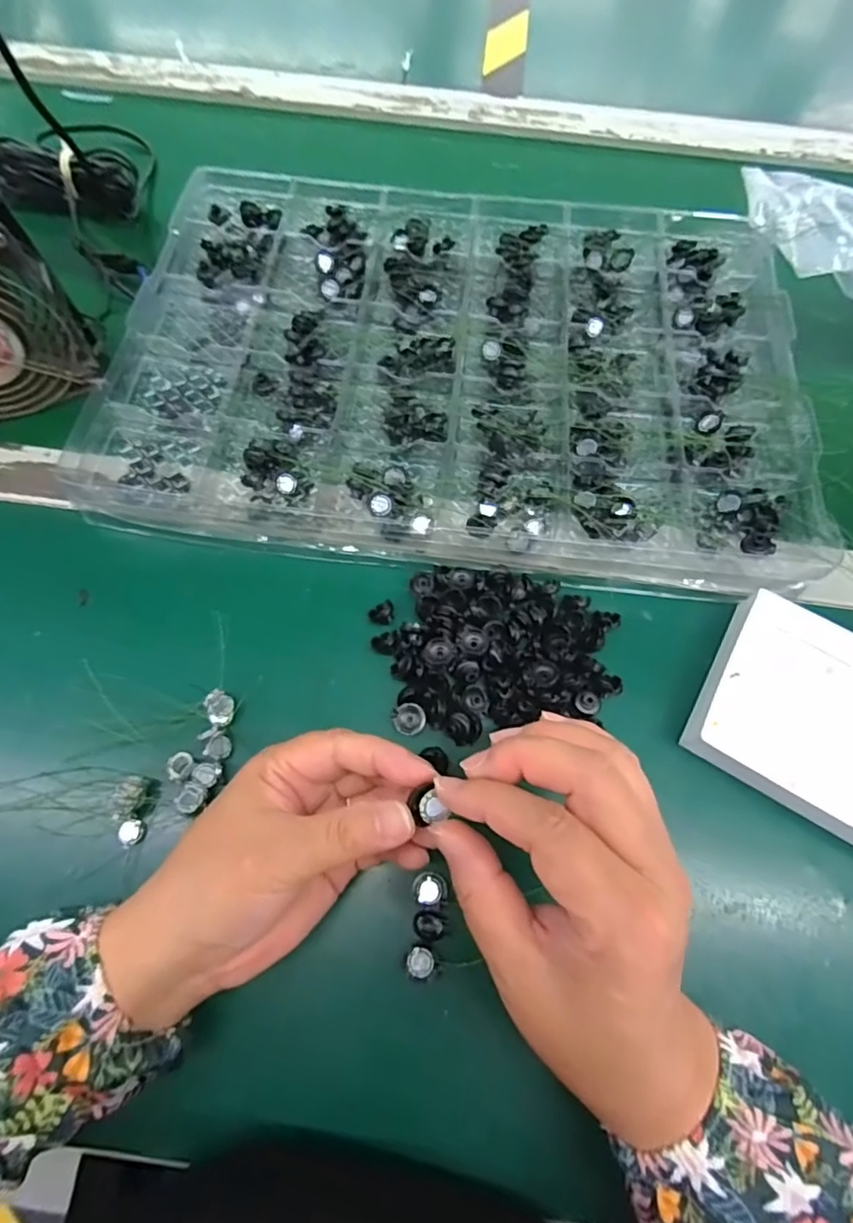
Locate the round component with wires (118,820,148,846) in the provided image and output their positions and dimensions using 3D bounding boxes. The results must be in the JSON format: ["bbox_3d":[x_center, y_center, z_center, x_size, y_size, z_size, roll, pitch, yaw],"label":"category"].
[{"bbox_3d":[-0.148,0.111,0.286,0.014,0.004,0.012,-3,70,-2],"label":"round component with wires"}]

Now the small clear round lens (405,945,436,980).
[{"bbox_3d":[-0.003,0.164,0.266,0.013,0.008,0.013,0,68,-1],"label":"small clear round lens"}]

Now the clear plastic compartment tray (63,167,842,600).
[{"bbox_3d":[0.025,-0.175,0.384,0.436,0.028,0.306,5,68,1],"label":"clear plastic compartment tray"}]

